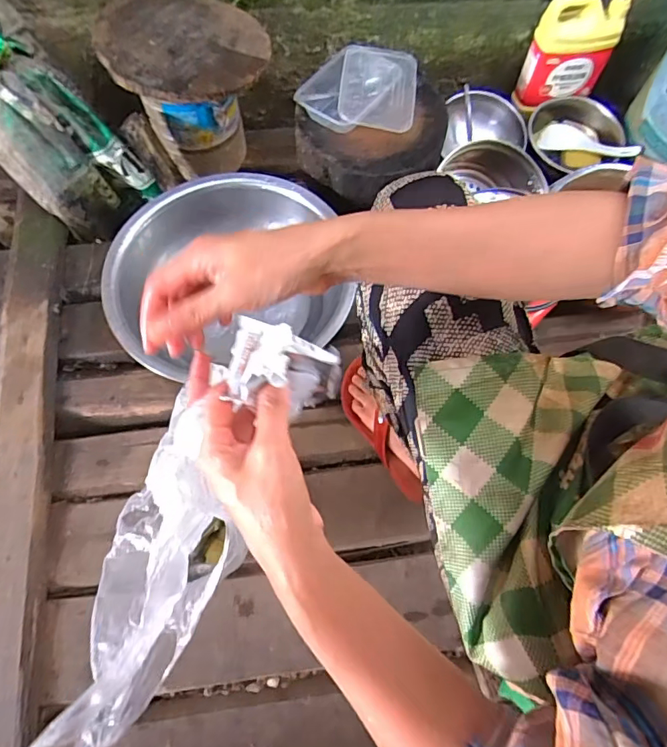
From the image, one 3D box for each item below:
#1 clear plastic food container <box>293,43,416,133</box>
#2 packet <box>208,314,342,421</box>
[{"bbox_3d":[0.040,-0.465,0.811,0.189,0.053,0.172,9,67,2],"label":"clear plastic food container"},{"bbox_3d":[-0.033,-0.003,0.304,0.073,0.053,0.042,3,67,0],"label":"packet"}]

